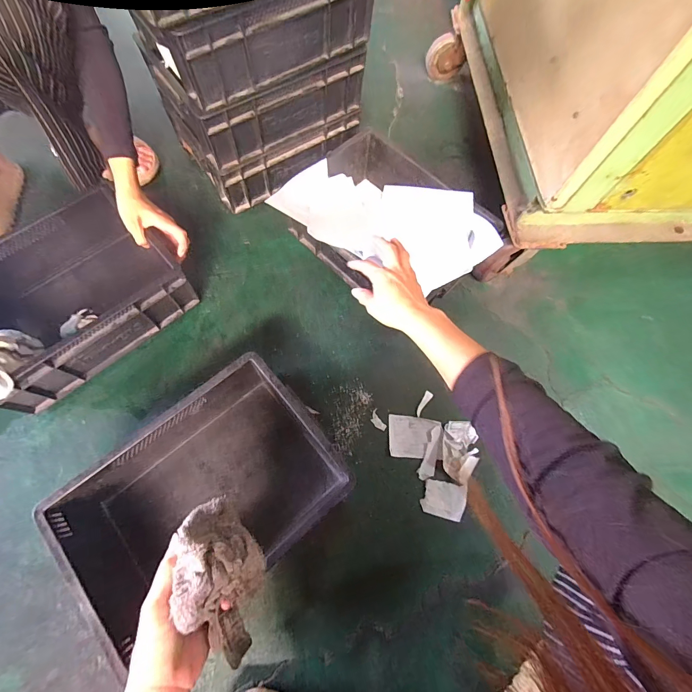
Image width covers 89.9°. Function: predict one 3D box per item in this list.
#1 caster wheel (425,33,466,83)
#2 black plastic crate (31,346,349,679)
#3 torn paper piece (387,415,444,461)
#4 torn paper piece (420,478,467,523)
[{"bbox_3d":[0.253,-0.735,0.884,0.097,0.100,0.034,19,69,5],"label":"caster wheel"},{"bbox_3d":[-0.191,0.208,0.497,0.330,0.122,0.243,-36,75,-15],"label":"black plastic crate"},{"bbox_3d":[0.120,0.156,0.593,0.090,0.009,0.069,6,68,-1],"label":"torn paper piece"},{"bbox_3d":[0.157,0.247,0.556,0.066,0.004,0.052,7,73,11],"label":"torn paper piece"}]

